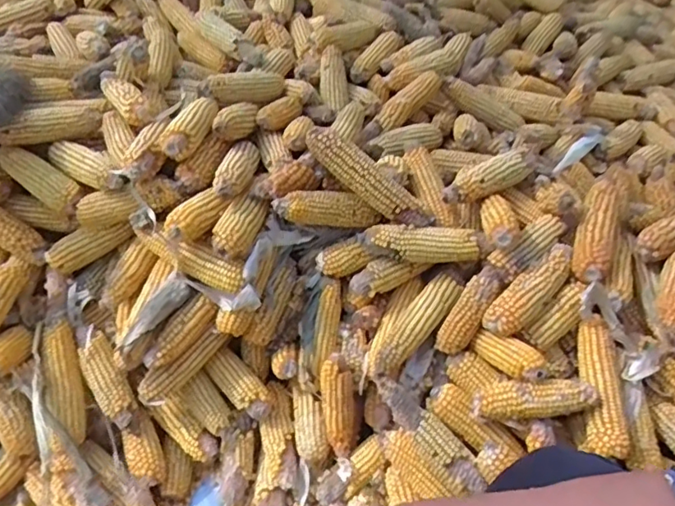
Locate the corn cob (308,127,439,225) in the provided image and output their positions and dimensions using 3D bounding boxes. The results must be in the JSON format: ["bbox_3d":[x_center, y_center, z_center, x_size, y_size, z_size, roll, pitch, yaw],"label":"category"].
[{"bbox_3d":[0.045,-0.102,0.802,0.209,0.050,0.044,37,44,-5],"label":"corn cob"}]

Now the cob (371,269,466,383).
[{"bbox_3d":[0.114,0.098,0.812,0.050,0.045,0.198,32,69,27],"label":"cob"}]

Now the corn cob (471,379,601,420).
[{"bbox_3d":[0.244,0.181,0.722,0.152,0.043,0.038,-10,37,19],"label":"corn cob"}]

